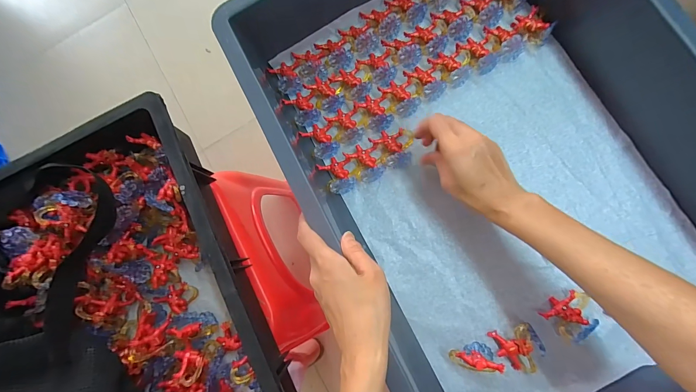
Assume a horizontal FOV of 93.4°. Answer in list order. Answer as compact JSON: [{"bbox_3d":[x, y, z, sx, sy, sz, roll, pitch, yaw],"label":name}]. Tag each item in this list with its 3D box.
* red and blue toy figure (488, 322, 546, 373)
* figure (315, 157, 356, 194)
[{"bbox_3d":[0.200,0.179,0.379,0.044,0.026,0.055,-26,80,1],"label":"red and blue toy figure"},{"bbox_3d":[-0.013,-0.029,0.430,0.041,0.024,0.050,-30,80,1],"label":"figure"}]

